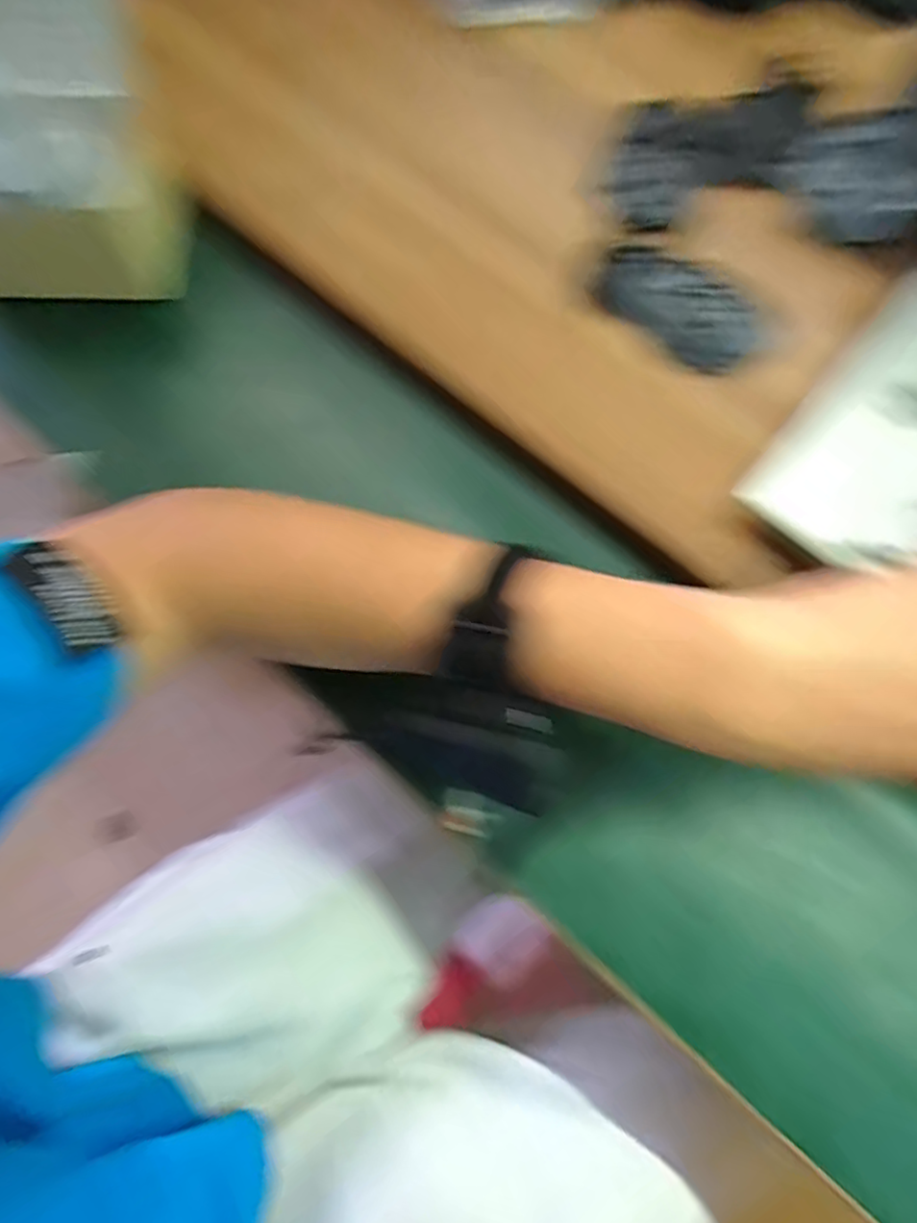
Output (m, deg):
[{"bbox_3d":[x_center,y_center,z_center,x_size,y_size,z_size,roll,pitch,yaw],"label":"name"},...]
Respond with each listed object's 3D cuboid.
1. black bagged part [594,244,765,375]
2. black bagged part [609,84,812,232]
[{"bbox_3d":[0.135,-0.186,0.389,0.099,0.017,0.067,29,74,7],"label":"black bagged part"},{"bbox_3d":[0.162,-0.309,0.427,0.171,0.015,0.082,-31,76,-10],"label":"black bagged part"}]

